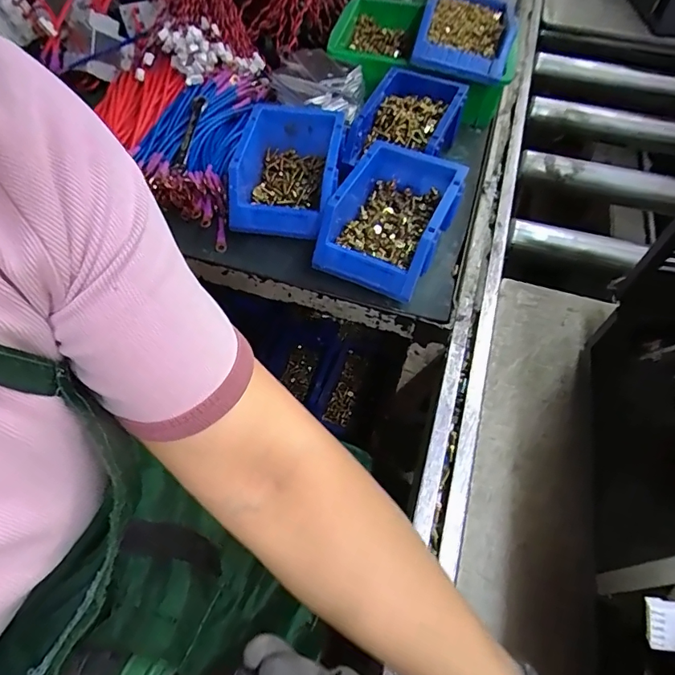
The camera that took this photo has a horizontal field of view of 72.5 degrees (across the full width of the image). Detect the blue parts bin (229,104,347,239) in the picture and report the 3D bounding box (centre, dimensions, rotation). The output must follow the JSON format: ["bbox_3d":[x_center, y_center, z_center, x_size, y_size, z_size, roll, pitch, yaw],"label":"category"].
[{"bbox_3d":[-0.055,-0.188,0.518,0.108,0.063,0.164,6,57,3],"label":"blue parts bin"}]

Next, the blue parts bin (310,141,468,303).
[{"bbox_3d":[0.054,-0.127,0.475,0.118,0.059,0.157,19,59,11],"label":"blue parts bin"}]

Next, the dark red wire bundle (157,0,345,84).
[{"bbox_3d":[-0.113,-0.485,0.653,0.239,0.110,0.281,1,57,0],"label":"dark red wire bundle"}]

